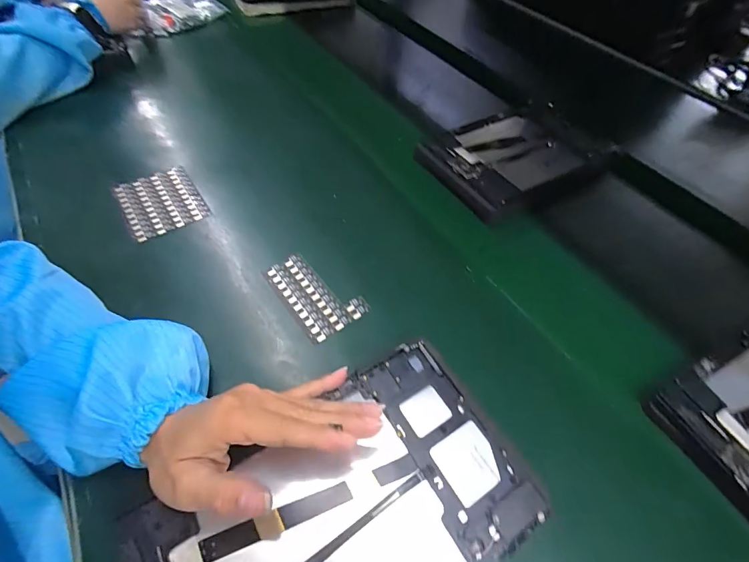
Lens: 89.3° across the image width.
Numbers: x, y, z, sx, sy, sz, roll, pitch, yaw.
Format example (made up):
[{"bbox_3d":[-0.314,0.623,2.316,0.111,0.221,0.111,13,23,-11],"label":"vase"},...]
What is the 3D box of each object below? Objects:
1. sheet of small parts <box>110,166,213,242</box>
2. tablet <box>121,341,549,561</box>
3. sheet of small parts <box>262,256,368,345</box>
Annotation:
[{"bbox_3d":[-0.247,-0.092,0.440,0.083,0.009,0.098,-29,60,-20],"label":"sheet of small parts"},{"bbox_3d":[-0.022,0.152,0.245,0.234,0.011,0.145,-26,59,-18],"label":"tablet"},{"bbox_3d":[-0.059,0.010,0.372,0.058,0.006,0.097,-32,61,-21],"label":"sheet of small parts"}]

